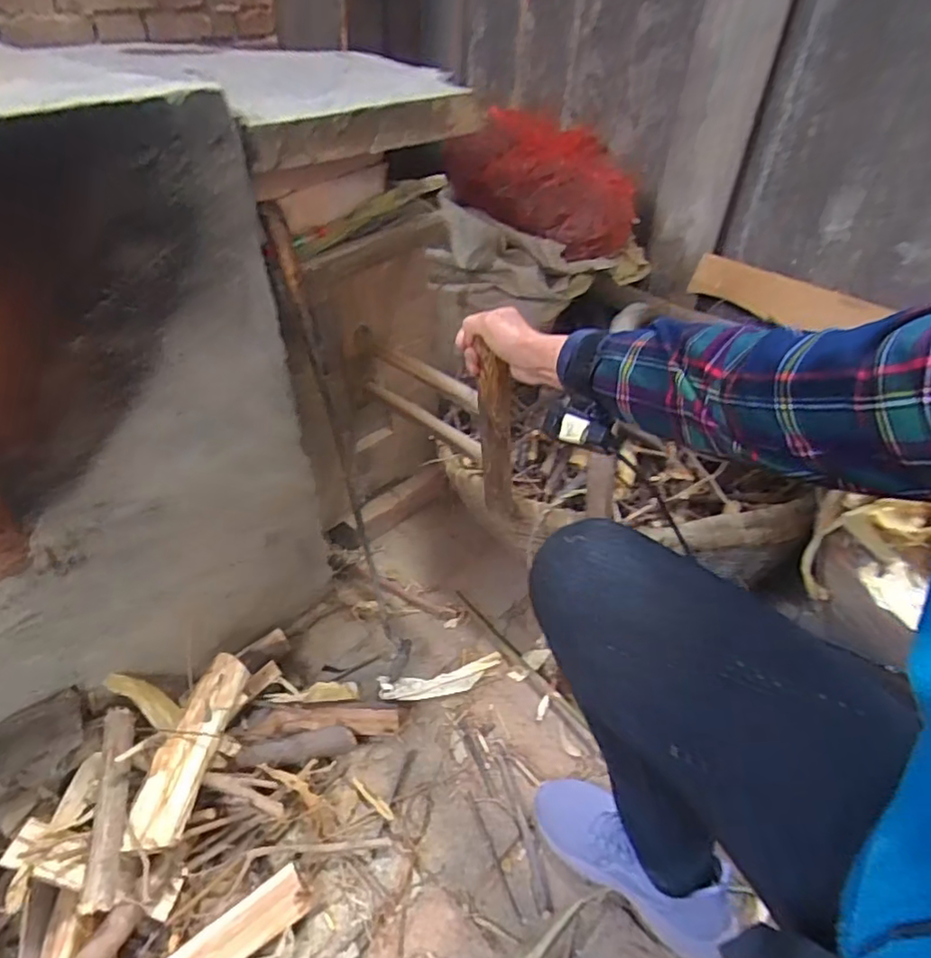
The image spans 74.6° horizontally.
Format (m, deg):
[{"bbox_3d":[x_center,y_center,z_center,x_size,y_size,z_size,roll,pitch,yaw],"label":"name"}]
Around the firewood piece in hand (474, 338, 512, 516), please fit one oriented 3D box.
[{"bbox_3d":[0.037,-0.050,0.768,0.039,0.262,0.018,4,46,10],"label":"firewood piece in hand"}]

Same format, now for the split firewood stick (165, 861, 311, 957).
[{"bbox_3d":[-0.261,0.491,0.631,0.199,0.032,0.047,-26,47,-28],"label":"split firewood stick"}]

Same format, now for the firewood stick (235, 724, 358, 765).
[{"bbox_3d":[-0.214,0.342,0.783,0.145,0.022,0.029,1,40,-25],"label":"firewood stick"}]

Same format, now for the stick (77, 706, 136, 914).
[{"bbox_3d":[-0.382,0.343,0.659,0.032,0.020,0.204,-11,42,-13],"label":"stick"}]

